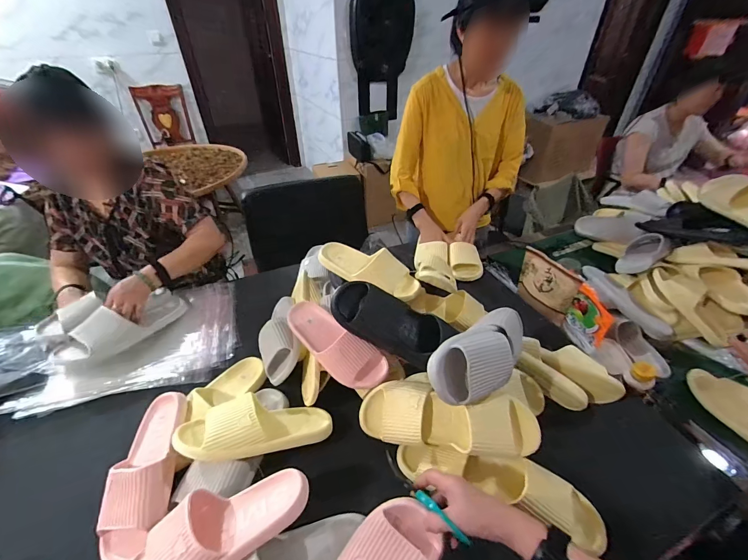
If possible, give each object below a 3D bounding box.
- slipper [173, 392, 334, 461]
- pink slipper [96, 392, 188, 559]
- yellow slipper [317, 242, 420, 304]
[{"bbox_3d":[-0.205,0.264,0.590,0.255,0.072,0.104,5,35,-23],"label":"slipper"},{"bbox_3d":[-0.391,0.325,0.561,0.098,0.068,0.248,-6,39,-7],"label":"pink slipper"},{"bbox_3d":[-0.014,-0.027,0.807,0.264,0.083,0.095,21,61,14],"label":"yellow slipper"}]

